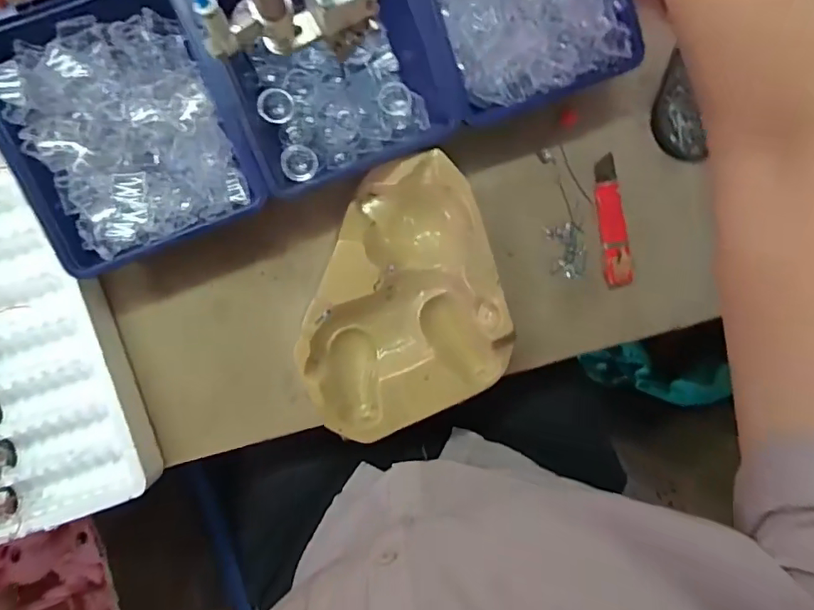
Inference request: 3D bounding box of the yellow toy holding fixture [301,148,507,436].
[{"bbox_3d":[-0.012,-0.003,0.401,0.157,0.051,0.184,-19,96,-5],"label":"yellow toy holding fixture"}]

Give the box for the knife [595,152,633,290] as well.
[{"bbox_3d":[0.171,-0.069,0.437,0.022,0.011,0.106,-6,94,-6],"label":"knife"}]

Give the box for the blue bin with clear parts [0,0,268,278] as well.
[{"bbox_3d":[-0.188,-0.119,0.363,0.145,0.058,0.163,-22,96,-5],"label":"blue bin with clear parts"}]

